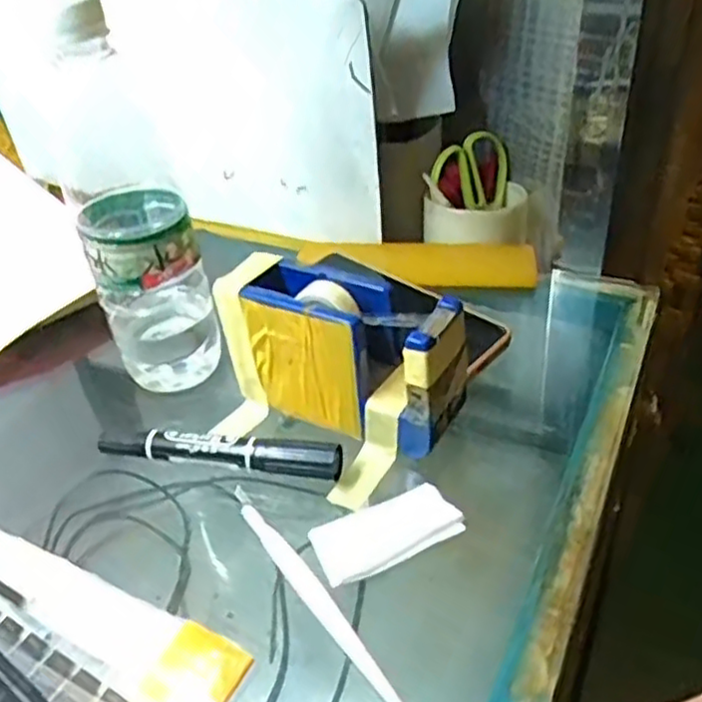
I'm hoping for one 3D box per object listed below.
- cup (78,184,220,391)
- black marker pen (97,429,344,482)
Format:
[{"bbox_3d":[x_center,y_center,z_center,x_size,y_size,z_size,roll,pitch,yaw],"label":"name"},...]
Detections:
[{"bbox_3d":[-0.120,-0.036,0.439,0.060,0.119,0.065,-13,36,-10],"label":"cup"},{"bbox_3d":[-0.074,0.056,0.388,0.139,0.019,0.015,3,36,11],"label":"black marker pen"}]

